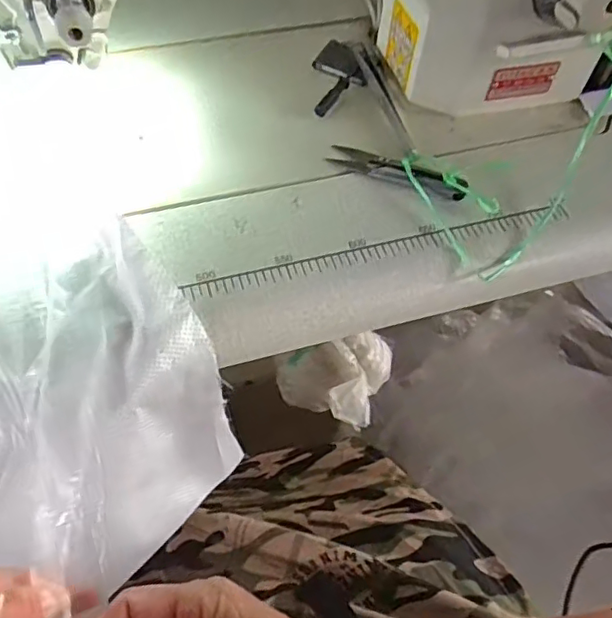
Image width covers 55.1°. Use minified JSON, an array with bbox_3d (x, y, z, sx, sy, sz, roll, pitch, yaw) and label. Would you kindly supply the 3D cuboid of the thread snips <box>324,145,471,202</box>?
[{"bbox_3d":[0.064,-0.099,0.412,0.098,0.008,0.022,22,58,11],"label":"thread snips"}]

